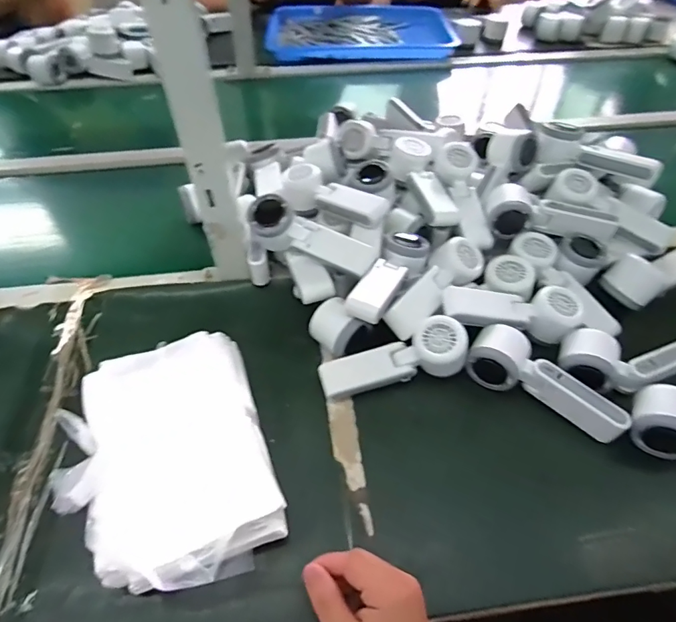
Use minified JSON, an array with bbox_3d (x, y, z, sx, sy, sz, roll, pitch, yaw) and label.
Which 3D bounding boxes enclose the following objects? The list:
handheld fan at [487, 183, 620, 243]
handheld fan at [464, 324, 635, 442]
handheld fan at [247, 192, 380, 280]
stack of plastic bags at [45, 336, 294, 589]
[{"bbox_3d":[0.283,-0.127,0.614,0.166,0.048,0.067,13,51,11],"label":"handheld fan"},{"bbox_3d":[0.223,0.078,0.496,0.166,0.047,0.062,29,56,23],"label":"handheld fan"},{"bbox_3d":[-0.033,-0.090,0.563,0.164,0.054,0.053,18,52,15],"label":"handheld fan"},{"bbox_3d":[-0.172,0.142,0.444,0.199,0.051,0.244,-18,52,-12],"label":"stack of plastic bags"}]

